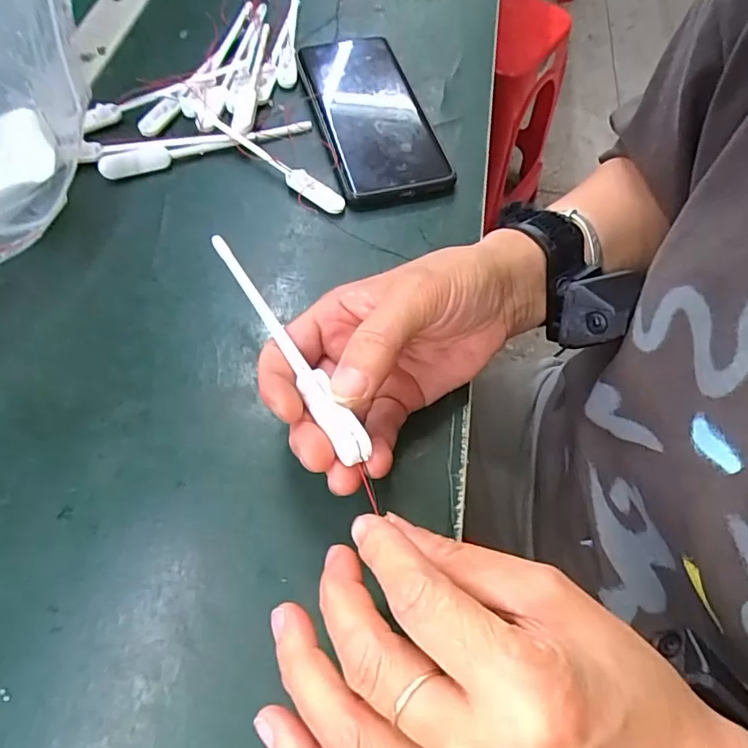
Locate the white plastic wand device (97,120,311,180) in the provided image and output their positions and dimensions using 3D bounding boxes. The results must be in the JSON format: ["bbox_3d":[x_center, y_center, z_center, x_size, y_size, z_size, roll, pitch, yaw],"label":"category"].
[{"bbox_3d":[-0.114,-0.159,0.366,0.144,0.010,0.016,-21,64,-13],"label":"white plastic wand device"}]

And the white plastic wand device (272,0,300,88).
[{"bbox_3d":[-0.072,-0.284,0.437,0.019,0.010,0.134,-1,62,-3],"label":"white plastic wand device"}]

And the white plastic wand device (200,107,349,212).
[{"bbox_3d":[-0.073,-0.145,0.357,0.129,0.012,0.014,36,66,16],"label":"white plastic wand device"}]

